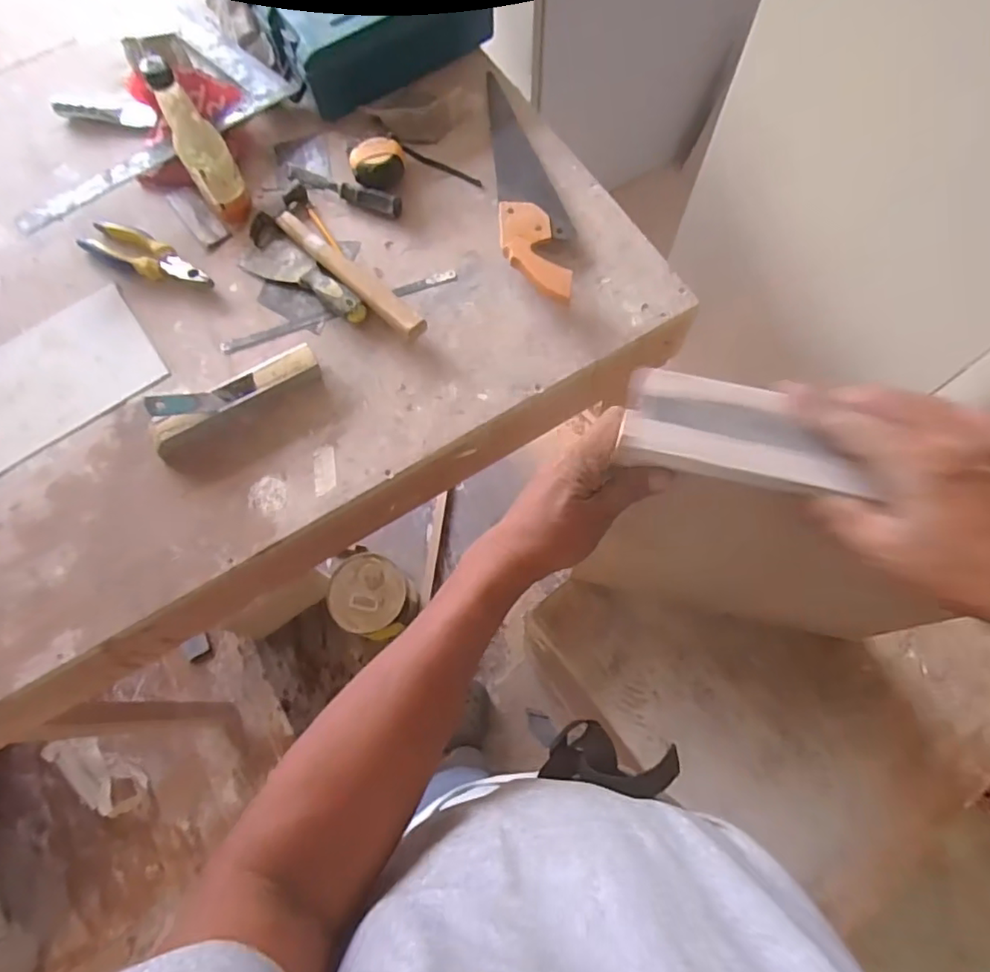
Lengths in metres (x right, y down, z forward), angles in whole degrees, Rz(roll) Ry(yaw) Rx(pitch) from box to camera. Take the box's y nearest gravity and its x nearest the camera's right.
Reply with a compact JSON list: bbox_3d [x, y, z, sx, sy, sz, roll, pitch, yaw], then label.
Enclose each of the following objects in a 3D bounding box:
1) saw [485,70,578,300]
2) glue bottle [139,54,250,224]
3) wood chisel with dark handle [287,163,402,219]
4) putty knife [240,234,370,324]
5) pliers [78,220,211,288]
[{"bbox_3d":[0.048,-0.409,0.804,0.098,0.036,0.399,-4,71,0],"label":"saw"},{"bbox_3d":[-0.353,-0.407,0.723,0.054,0.199,0.041,-36,73,-10],"label":"glue bottle"},{"bbox_3d":[-0.209,-0.403,0.813,0.178,0.023,0.030,23,73,9],"label":"wood chisel with dark handle"},{"bbox_3d":[-0.241,-0.267,0.763,0.197,0.026,0.058,33,75,12],"label":"putty knife"},{"bbox_3d":[-0.450,-0.297,0.777,0.191,0.022,0.056,26,74,11],"label":"pliers"}]

